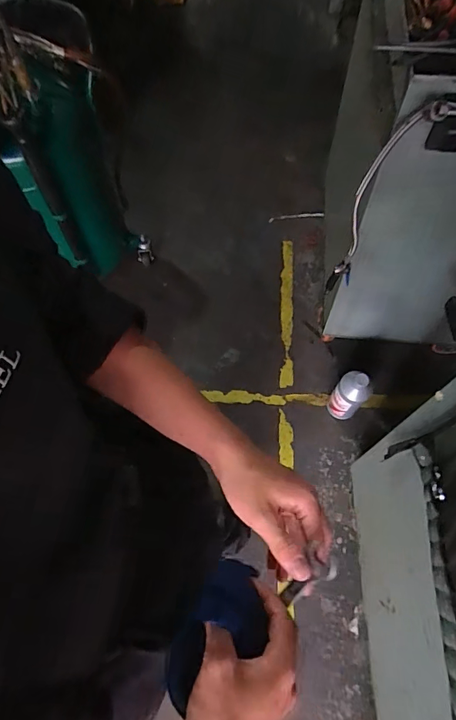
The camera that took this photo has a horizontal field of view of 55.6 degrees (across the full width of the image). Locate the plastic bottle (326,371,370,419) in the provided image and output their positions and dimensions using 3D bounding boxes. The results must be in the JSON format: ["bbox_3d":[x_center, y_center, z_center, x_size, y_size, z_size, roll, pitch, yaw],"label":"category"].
[{"bbox_3d":[0.375,0.115,1.347,0.094,0.238,0.079,35,71,15],"label":"plastic bottle"}]

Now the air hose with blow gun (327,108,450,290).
[{"bbox_3d":[0.290,-0.297,0.904,0.075,0.529,0.077,18,67,9],"label":"air hose with blow gun"}]

